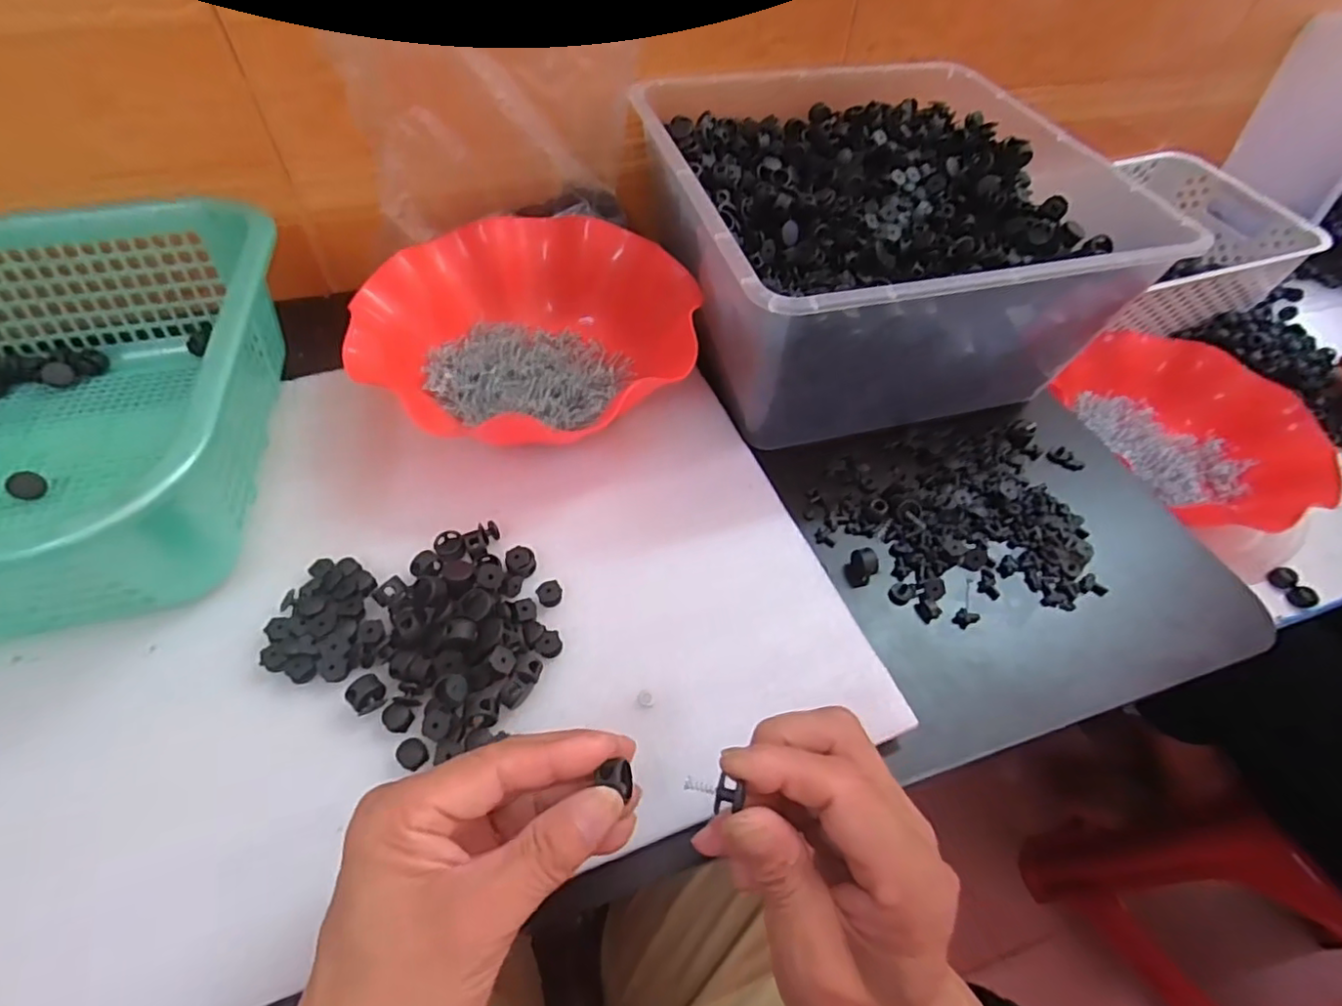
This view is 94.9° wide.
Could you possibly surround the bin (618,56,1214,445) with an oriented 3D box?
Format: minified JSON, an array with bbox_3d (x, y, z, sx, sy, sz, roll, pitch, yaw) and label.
[{"bbox_3d":[0.139,-0.201,0.471,0.291,0.135,0.298,-11,56,-13],"label":"bin"}]

